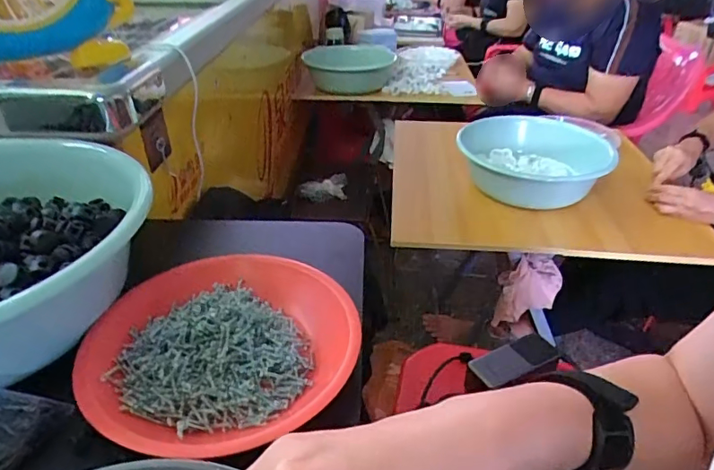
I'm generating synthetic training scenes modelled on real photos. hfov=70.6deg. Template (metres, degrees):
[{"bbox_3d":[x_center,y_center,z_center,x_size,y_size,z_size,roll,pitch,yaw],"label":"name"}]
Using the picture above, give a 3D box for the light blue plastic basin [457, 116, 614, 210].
[{"bbox_3d":[0.404,-0.183,1.128,0.354,0.096,0.373,1,33,0],"label":"light blue plastic basin"}]

